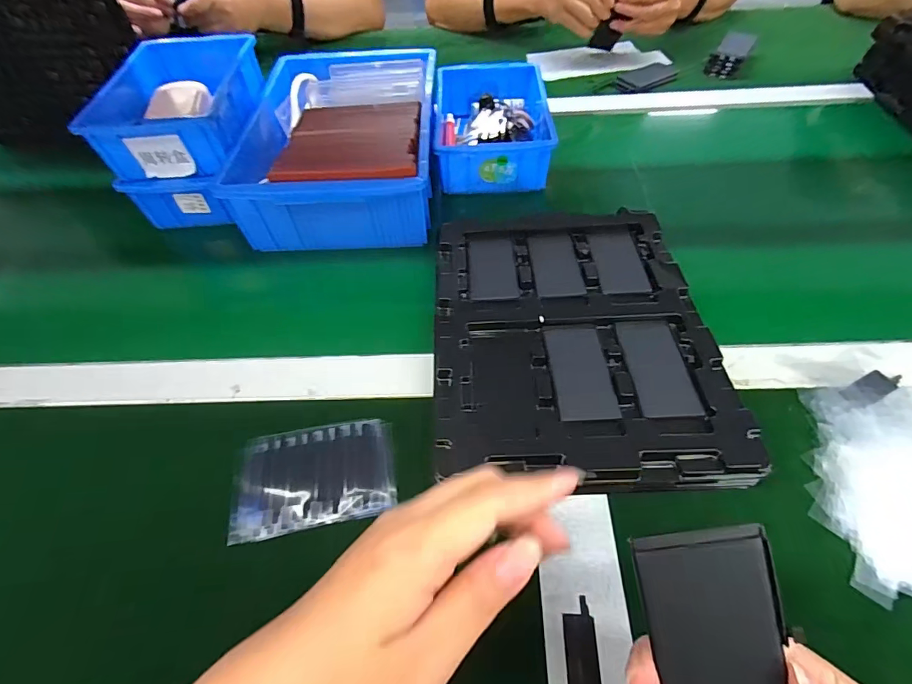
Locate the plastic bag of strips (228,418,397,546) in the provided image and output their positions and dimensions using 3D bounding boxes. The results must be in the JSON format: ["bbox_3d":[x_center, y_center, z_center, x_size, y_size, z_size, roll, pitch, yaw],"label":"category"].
[{"bbox_3d":[-0.104,0.098,0.314,0.115,0.009,0.075,-11,55,-5],"label":"plastic bag of strips"}]

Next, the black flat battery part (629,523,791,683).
[{"bbox_3d":[0.094,0.109,0.154,0.045,0.004,0.083,-12,92,7],"label":"black flat battery part"}]

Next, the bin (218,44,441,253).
[{"bbox_3d":[-0.129,-0.238,0.504,0.208,0.079,0.287,-1,55,2],"label":"bin"}]

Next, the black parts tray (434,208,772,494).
[{"bbox_3d":[0.092,-0.016,0.364,0.215,0.038,0.283,-3,55,1],"label":"black parts tray"}]

